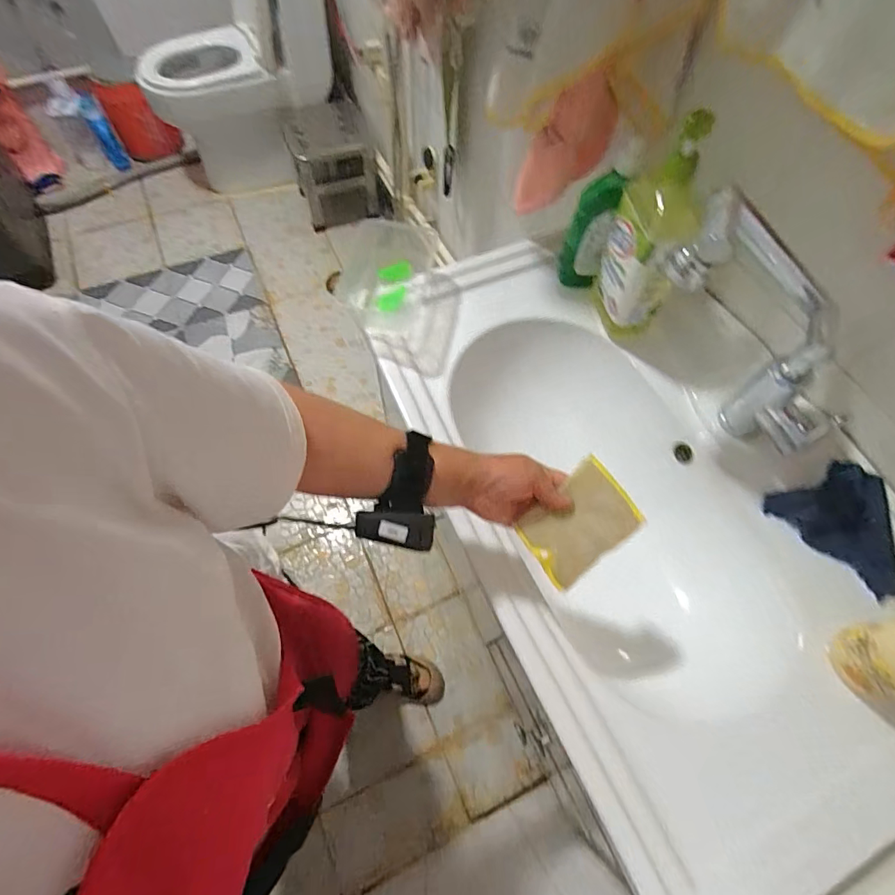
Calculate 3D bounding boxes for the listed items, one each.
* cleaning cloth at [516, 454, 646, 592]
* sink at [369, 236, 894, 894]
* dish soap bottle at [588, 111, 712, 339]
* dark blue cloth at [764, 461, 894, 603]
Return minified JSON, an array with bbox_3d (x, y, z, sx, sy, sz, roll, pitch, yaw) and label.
[{"bbox_3d":[0.129,0.073,0.461,0.107,0.011,0.081,-39,85,1],"label":"cleaning cloth"},{"bbox_3d":[0.239,0.046,0.610,0.454,0.155,0.791,-22,67,-13],"label":"sink"},{"bbox_3d":[0.249,-0.252,0.586,0.102,0.271,0.079,26,66,10],"label":"dish soap bottle"},{"bbox_3d":[0.467,0.086,0.540,0.147,0.013,0.098,45,112,25],"label":"dark blue cloth"}]

